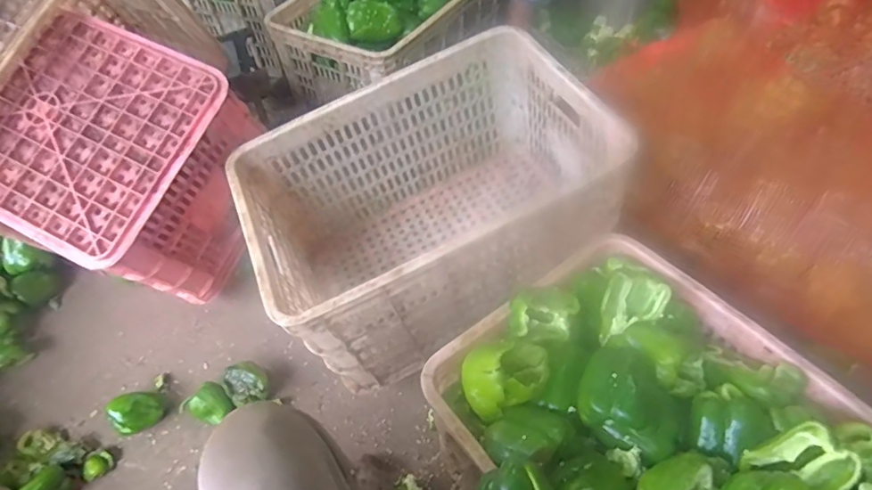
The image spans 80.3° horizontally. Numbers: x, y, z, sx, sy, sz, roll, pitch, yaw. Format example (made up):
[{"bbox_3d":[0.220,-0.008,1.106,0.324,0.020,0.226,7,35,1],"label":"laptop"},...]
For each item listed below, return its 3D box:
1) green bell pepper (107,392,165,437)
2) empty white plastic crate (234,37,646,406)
[{"bbox_3d":[-0.508,0.290,0.887,0.072,0.074,0.065,-3,53,2],"label":"green bell pepper"},{"bbox_3d":[-0.008,-0.051,0.856,0.530,0.342,0.358,-22,54,-12],"label":"empty white plastic crate"}]

